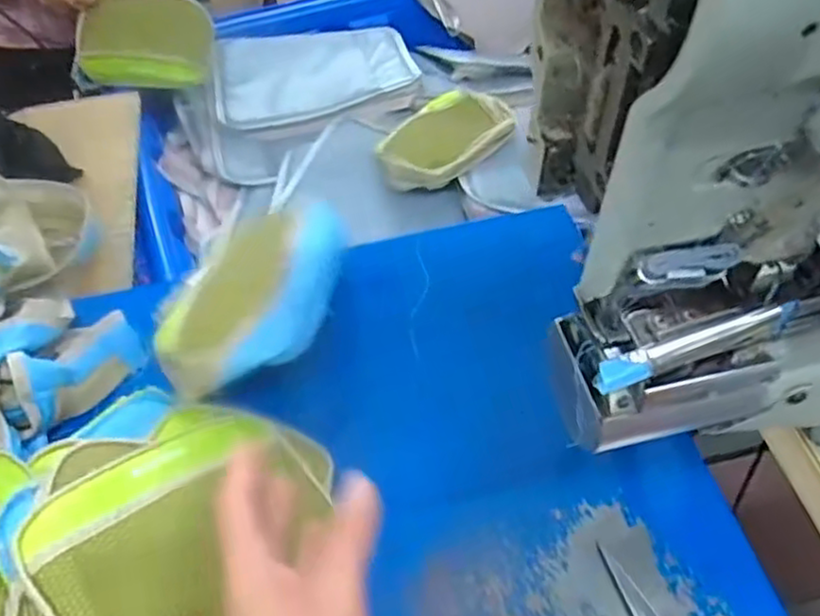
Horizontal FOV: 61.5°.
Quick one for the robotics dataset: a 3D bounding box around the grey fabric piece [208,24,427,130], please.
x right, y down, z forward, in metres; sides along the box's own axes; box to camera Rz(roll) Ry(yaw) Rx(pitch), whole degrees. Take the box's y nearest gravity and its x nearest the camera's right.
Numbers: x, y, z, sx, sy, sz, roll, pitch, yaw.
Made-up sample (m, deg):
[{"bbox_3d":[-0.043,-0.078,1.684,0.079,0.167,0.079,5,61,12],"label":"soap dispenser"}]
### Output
[{"bbox_3d":[-0.147,-0.362,1.074,0.306,0.033,0.241,-7,52,-4],"label":"grey fabric piece"}]

